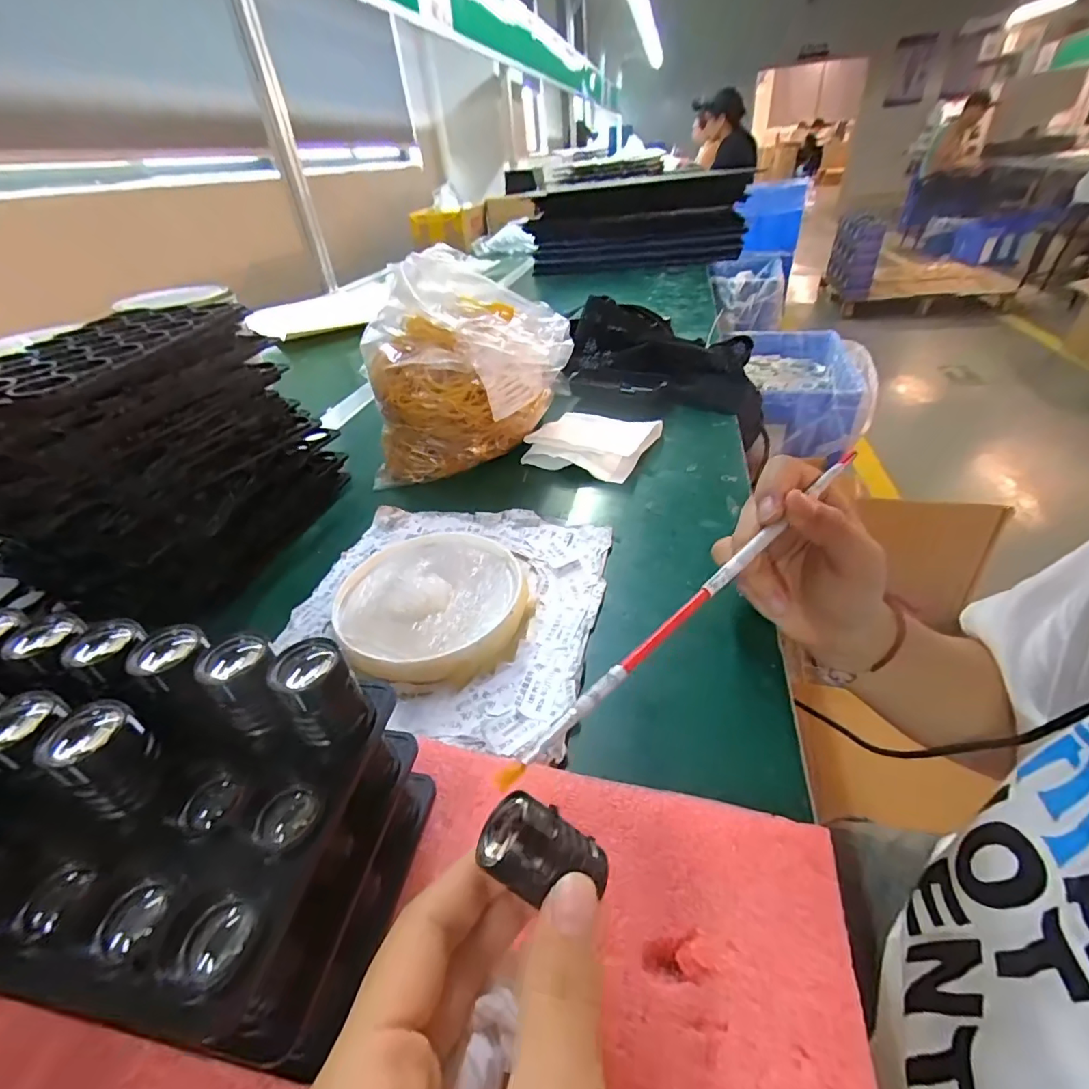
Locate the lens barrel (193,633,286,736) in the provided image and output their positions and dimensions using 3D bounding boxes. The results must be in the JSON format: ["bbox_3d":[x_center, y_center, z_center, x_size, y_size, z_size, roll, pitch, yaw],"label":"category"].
[{"bbox_3d":[-0.100,0.049,0.176,0.020,0.032,0.020,-4,37,2],"label":"lens barrel"}]

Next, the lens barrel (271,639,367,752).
[{"bbox_3d":[-0.073,0.051,0.170,0.022,0.034,0.022,28,48,36],"label":"lens barrel"}]

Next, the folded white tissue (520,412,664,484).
[{"bbox_3d":[0.047,-0.101,0.493,0.100,0.021,0.104,17,42,27],"label":"folded white tissue"}]

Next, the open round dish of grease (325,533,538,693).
[{"bbox_3d":[-0.070,0.038,0.329,0.117,0.016,0.121,-3,37,2],"label":"open round dish of grease"}]

